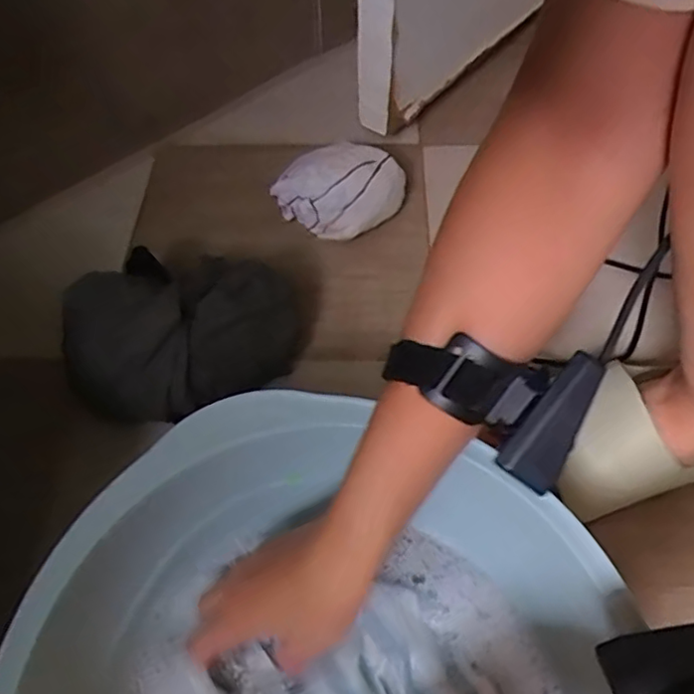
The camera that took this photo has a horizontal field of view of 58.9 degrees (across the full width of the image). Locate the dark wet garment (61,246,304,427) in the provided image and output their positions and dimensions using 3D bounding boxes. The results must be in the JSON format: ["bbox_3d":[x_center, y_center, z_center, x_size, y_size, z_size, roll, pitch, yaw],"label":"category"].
[{"bbox_3d":[-0.123,-0.003,0.474,0.172,0.115,0.088,-22,57,-14],"label":"dark wet garment"}]

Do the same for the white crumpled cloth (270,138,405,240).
[{"bbox_3d":[-0.005,-0.150,0.605,0.107,0.065,0.078,-33,60,-20],"label":"white crumpled cloth"}]

